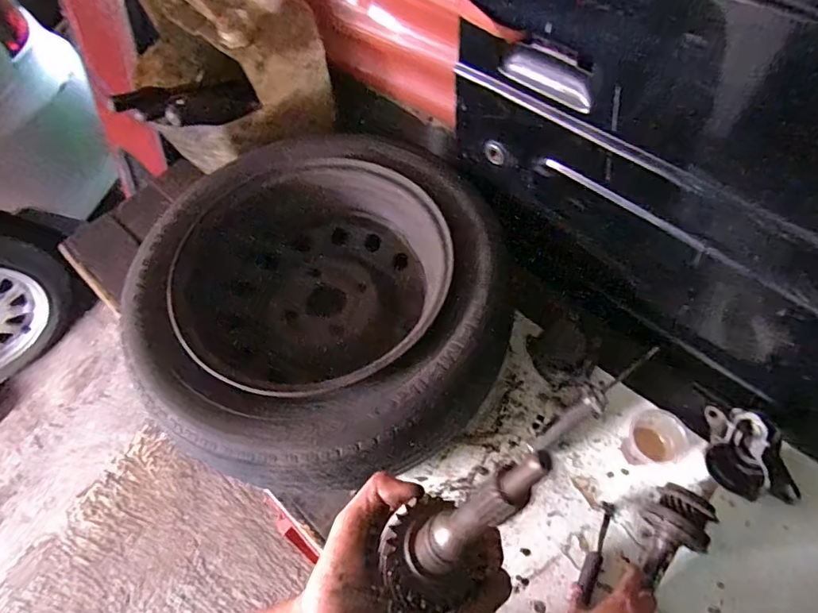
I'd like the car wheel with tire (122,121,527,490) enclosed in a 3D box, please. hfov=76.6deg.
[{"bbox_3d":[-0.105,-0.009,0.731,0.511,0.160,0.479,-1,59,1],"label":"car wheel with tire"}]

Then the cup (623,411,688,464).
[{"bbox_3d":[0.330,0.182,0.700,0.069,0.079,0.065,-1,59,1],"label":"cup"}]

